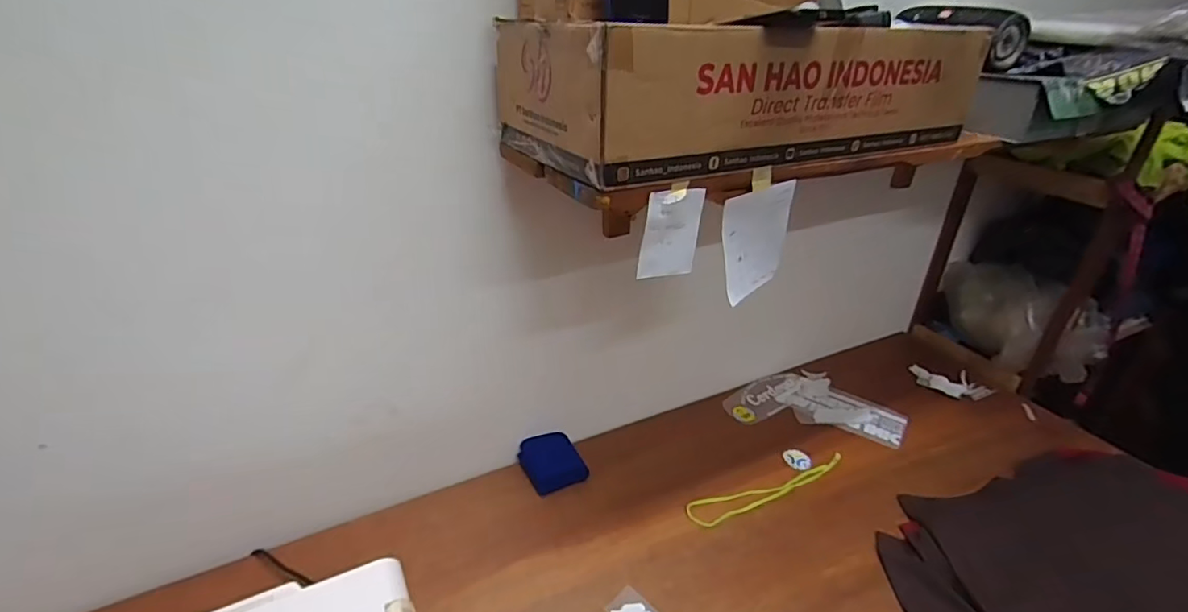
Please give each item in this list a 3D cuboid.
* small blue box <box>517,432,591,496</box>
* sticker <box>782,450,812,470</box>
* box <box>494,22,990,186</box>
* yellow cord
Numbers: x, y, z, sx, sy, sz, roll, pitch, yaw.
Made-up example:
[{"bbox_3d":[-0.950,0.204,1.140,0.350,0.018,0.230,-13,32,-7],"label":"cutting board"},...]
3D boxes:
[{"bbox_3d":[-0.083,0.305,1.100,0.110,0.040,0.124,-16,36,-27],"label":"small blue box"},{"bbox_3d":[0.425,0.319,1.158,0.050,0.007,0.060,-7,33,-15],"label":"sticker"},{"bbox_3d":[0.210,-0.307,0.753,0.612,0.145,0.276,-12,34,-24],"label":"box"},{"bbox_3d":[0.349,0.361,1.084,0.371,0.012,0.053,-10,40,-21],"label":"yellow cord"}]

